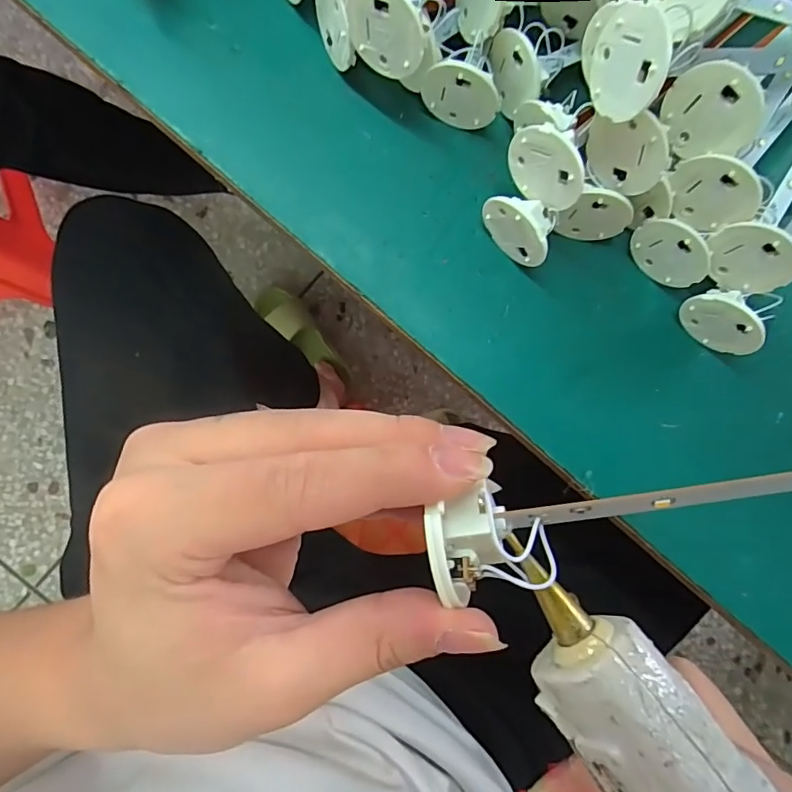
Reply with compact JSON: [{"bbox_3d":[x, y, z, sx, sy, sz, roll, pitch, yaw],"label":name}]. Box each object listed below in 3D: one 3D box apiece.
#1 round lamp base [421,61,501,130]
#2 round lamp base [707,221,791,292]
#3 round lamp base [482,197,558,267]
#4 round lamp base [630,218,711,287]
[{"bbox_3d":[0.032,-0.146,0.251,0.038,0.031,0.012,24,86,-2],"label":"round lamp base"},{"bbox_3d":[0.161,-0.062,0.234,0.038,0.036,0.009,38,85,-1],"label":"round lamp base"},{"bbox_3d":[0.062,-0.083,0.250,0.019,0.033,0.038,-44,90,-5],"label":"round lamp base"},{"bbox_3d":[0.136,-0.072,0.255,0.008,0.035,0.038,-43,67,-16],"label":"round lamp base"}]

